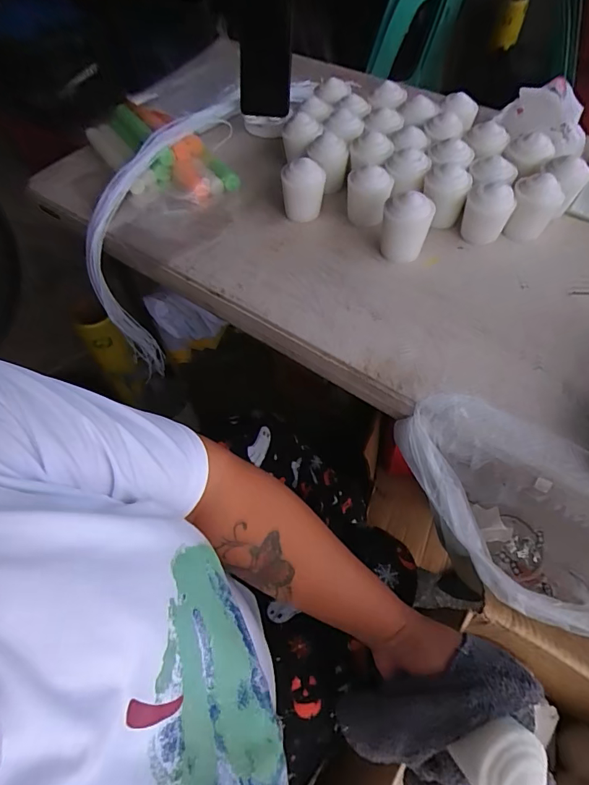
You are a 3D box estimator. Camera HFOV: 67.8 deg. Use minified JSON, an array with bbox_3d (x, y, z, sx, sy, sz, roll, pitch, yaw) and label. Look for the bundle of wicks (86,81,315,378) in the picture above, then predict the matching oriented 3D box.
[{"bbox_3d":[-0.125,-0.271,0.797,0.086,0.409,0.486,39,67,24],"label":"bundle of wicks"}]

